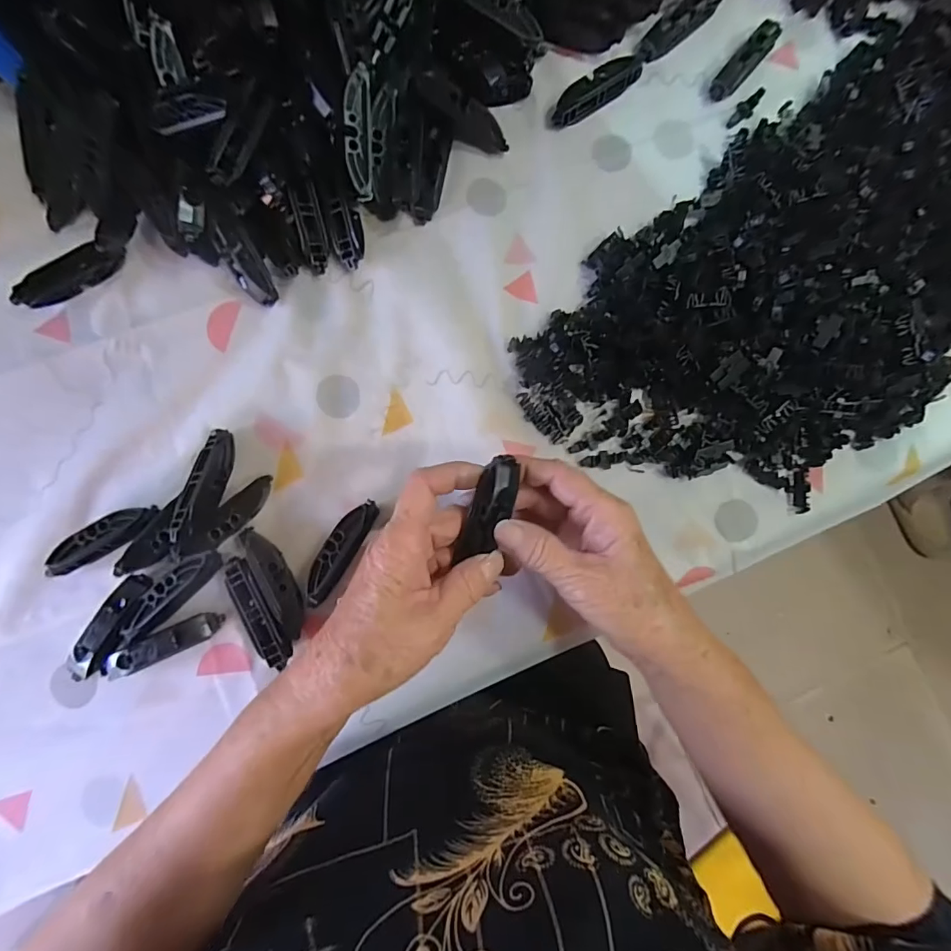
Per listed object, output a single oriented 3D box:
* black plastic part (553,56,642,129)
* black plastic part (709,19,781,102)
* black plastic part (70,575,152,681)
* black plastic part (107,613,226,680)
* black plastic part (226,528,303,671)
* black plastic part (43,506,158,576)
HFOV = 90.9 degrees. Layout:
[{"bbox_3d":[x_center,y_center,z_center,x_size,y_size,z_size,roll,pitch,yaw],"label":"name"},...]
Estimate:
[{"bbox_3d":[0.094,-0.302,0.366,0.079,0.013,0.022,-37,88,-4],"label":"black plastic part"},{"bbox_3d":[0.214,-0.328,0.370,0.018,0.016,0.067,39,86,1],"label":"black plastic part"},{"bbox_3d":[-0.253,0.106,0.322,0.021,0.018,0.079,30,86,0],"label":"black plastic part"},{"bbox_3d":[-0.216,0.117,0.323,0.076,0.016,0.019,-24,87,-3],"label":"black plastic part"},{"bbox_3d":[-0.144,0.083,0.325,0.038,0.017,0.090,-25,88,-3],"label":"black plastic part"},{"bbox_3d":[-0.260,0.042,0.328,0.079,0.014,0.024,-26,88,-3],"label":"black plastic part"}]

